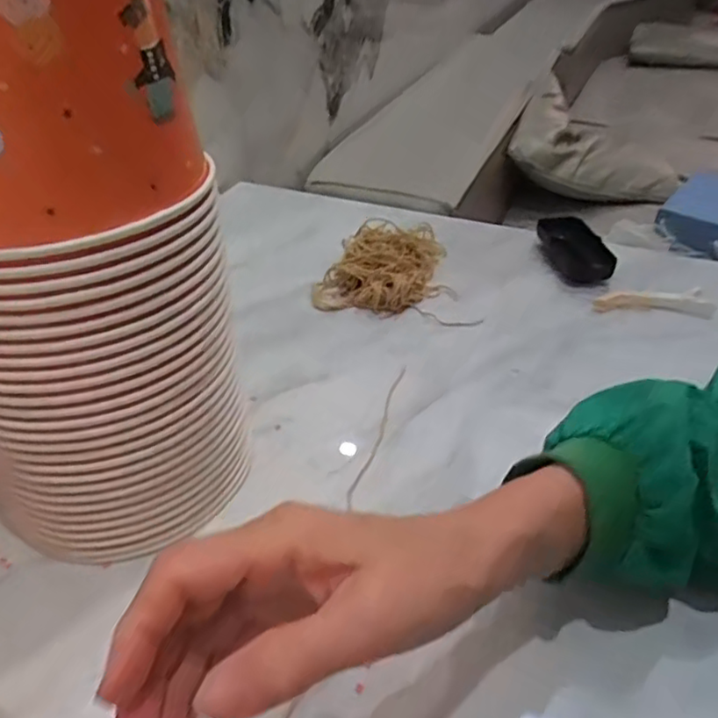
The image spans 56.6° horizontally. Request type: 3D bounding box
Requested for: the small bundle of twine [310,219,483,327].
[{"bbox_3d":[0.026,-0.089,0.656,0.146,0.039,0.163,-6,38,-8],"label":"small bundle of twine"}]

